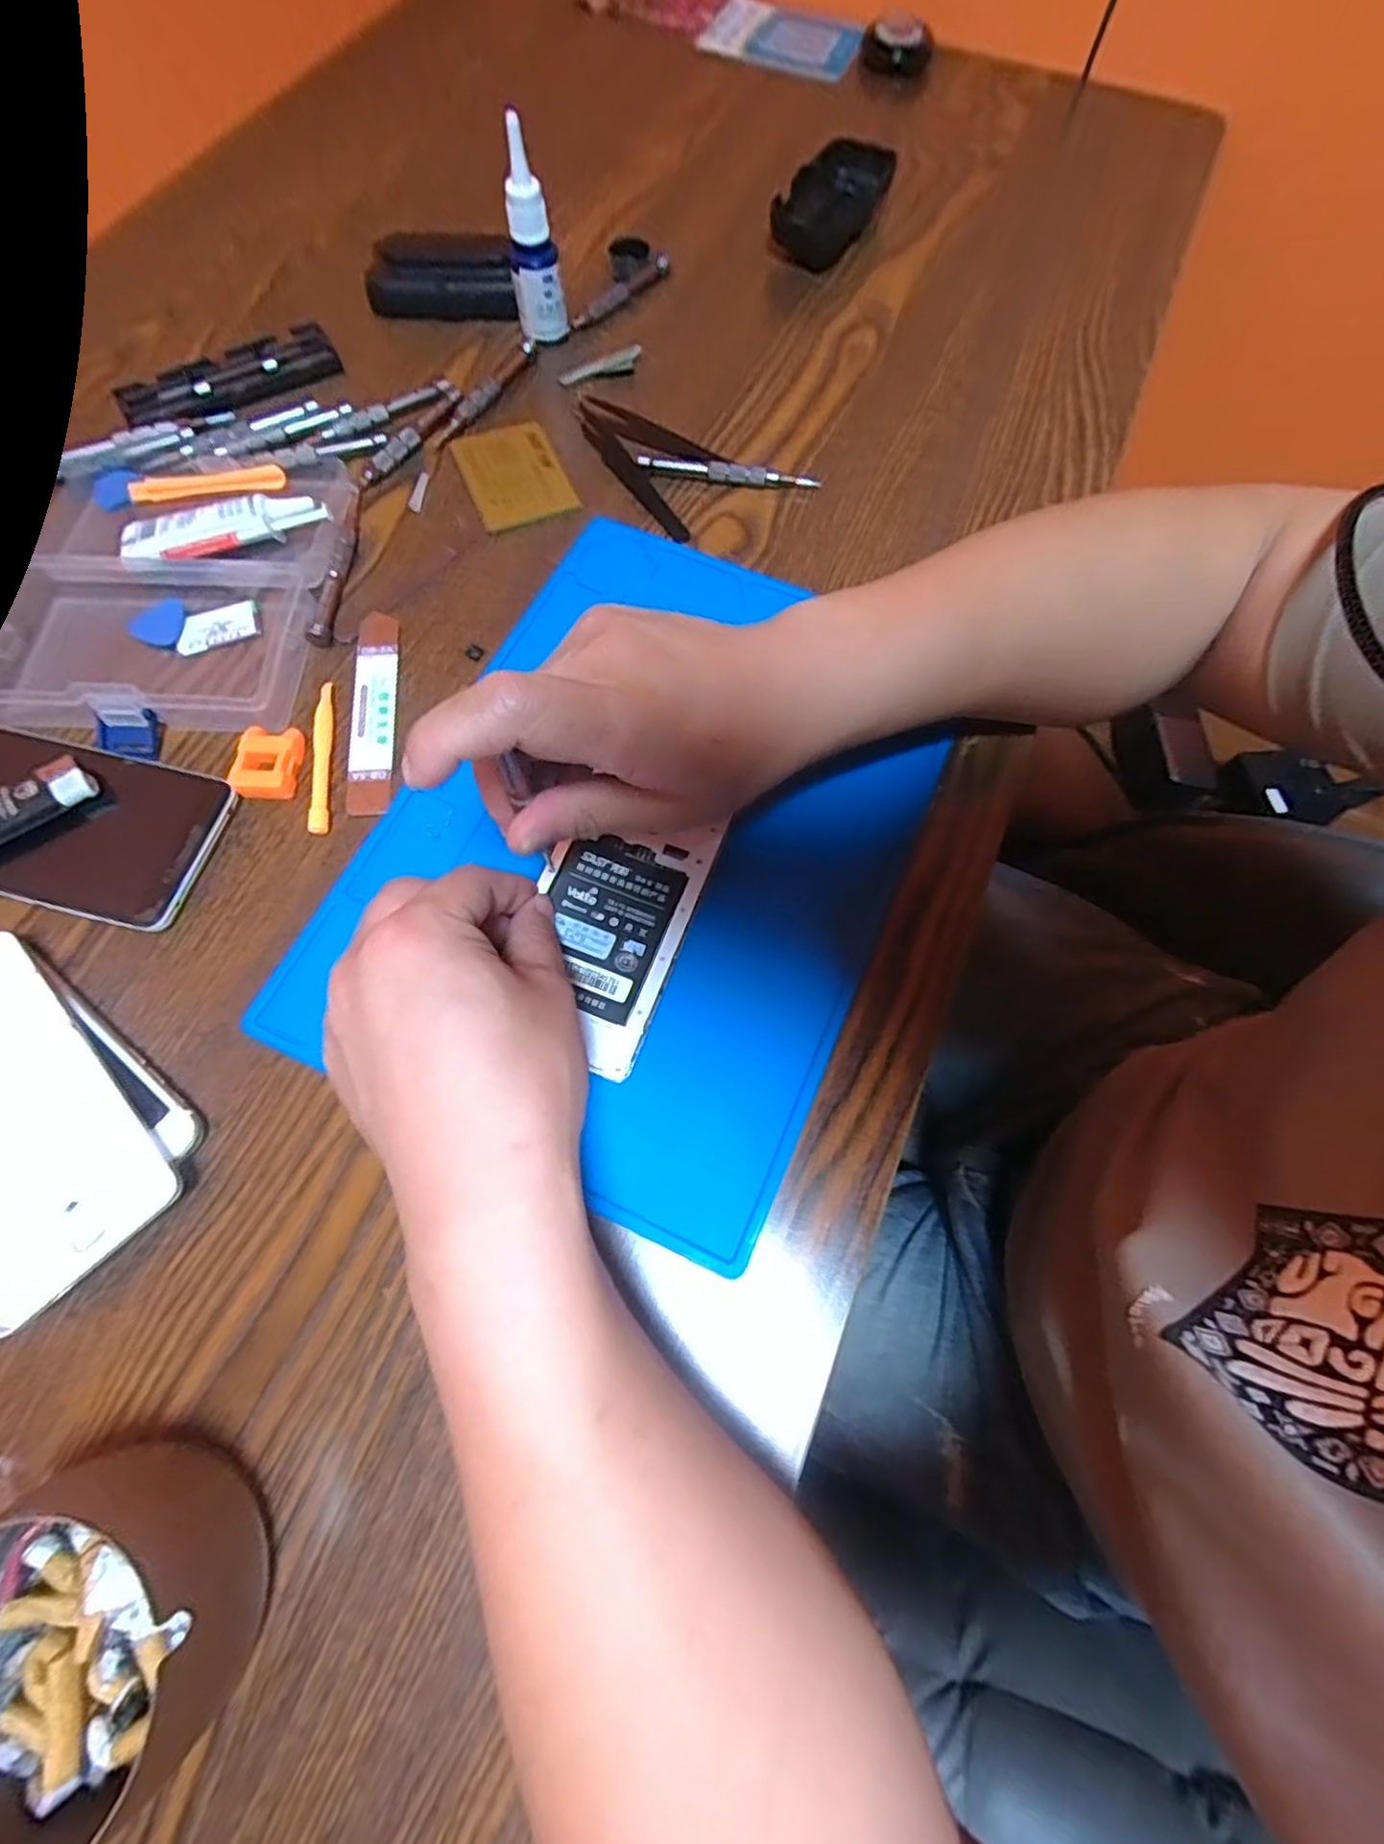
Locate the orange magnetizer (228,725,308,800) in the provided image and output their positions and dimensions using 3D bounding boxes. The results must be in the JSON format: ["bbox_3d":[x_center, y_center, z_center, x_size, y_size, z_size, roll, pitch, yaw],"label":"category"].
[{"bbox_3d":[-0.200,-0.076,0.315,0.026,0.011,0.035,7,71,1],"label":"orange magnetizer"}]

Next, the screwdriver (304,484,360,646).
[{"bbox_3d":[-0.191,-0.197,0.358,0.012,0.010,0.111,0,71,-1],"label":"screwdriver"}]

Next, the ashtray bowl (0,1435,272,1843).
[{"bbox_3d":[-0.182,0.212,0.196,0.088,0.050,0.087,0,71,-1],"label":"ashtray bowl"}]

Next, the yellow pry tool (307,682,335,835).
[{"bbox_3d":[-0.179,-0.081,0.321,0.009,0.006,0.083,-8,71,-4],"label":"yellow pry tool"}]

